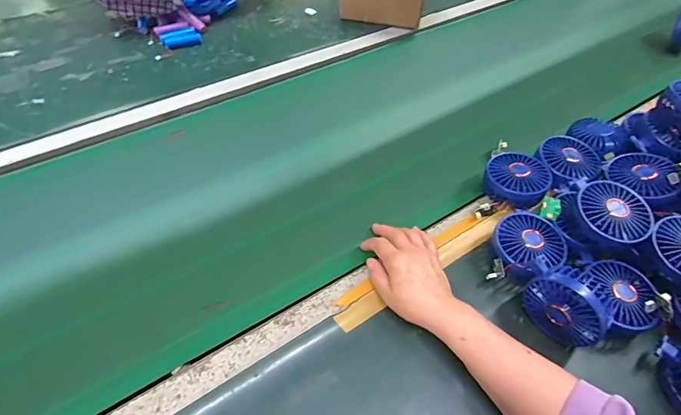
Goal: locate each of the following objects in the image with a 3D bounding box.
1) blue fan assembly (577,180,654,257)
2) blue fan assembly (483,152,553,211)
[{"bbox_3d":[0.334,0.016,0.540,0.088,0.051,0.087,2,51,-2],"label":"blue fan assembly"},{"bbox_3d":[0.252,-0.038,0.624,0.084,0.045,0.083,2,51,-2],"label":"blue fan assembly"}]

